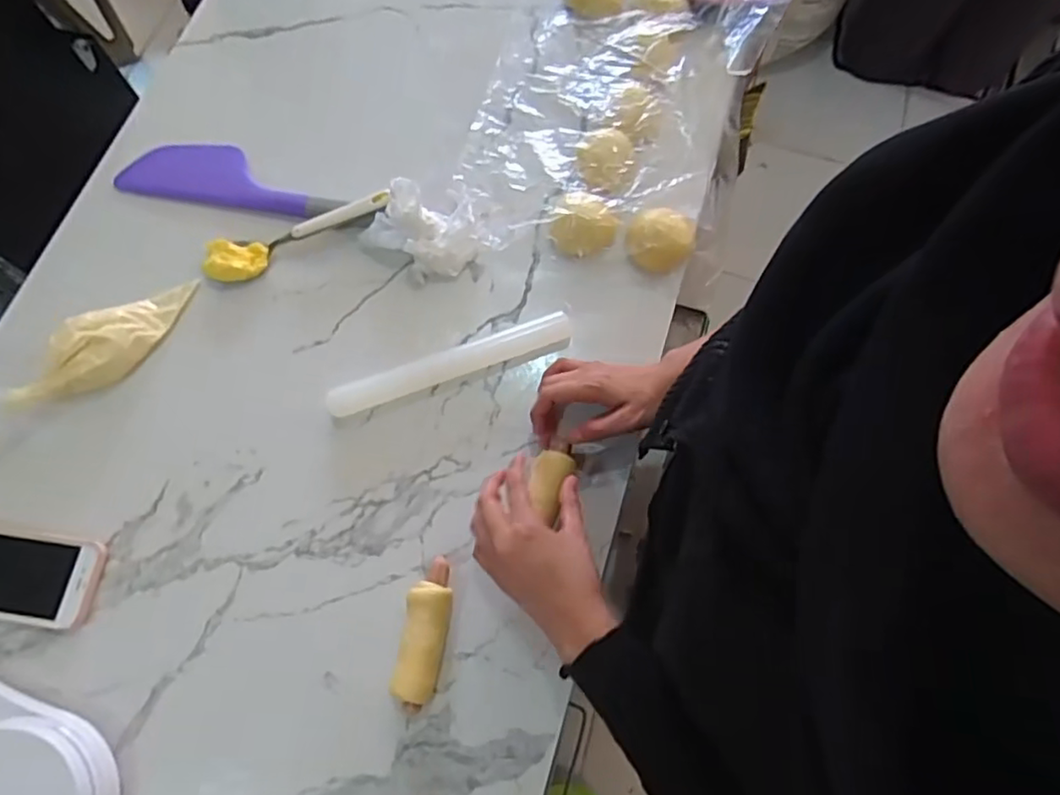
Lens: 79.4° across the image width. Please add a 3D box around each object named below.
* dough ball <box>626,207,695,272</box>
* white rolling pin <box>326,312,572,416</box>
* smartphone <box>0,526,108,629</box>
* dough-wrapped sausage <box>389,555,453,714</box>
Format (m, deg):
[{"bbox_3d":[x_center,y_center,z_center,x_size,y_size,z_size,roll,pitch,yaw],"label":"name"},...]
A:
[{"bbox_3d":[0.123,-0.148,0.607,0.060,0.031,0.055,14,73,3],"label":"dough ball"},{"bbox_3d":[-0.070,-0.030,0.576,0.224,0.026,0.025,-18,74,-7],"label":"white rolling pin"},{"bbox_3d":[-0.421,0.143,0.518,0.133,0.011,0.069,8,73,2],"label":"smartphone"},{"bbox_3d":[-0.082,0.186,0.507,0.035,0.033,0.111,8,72,1],"label":"dough-wrapped sausage"}]

